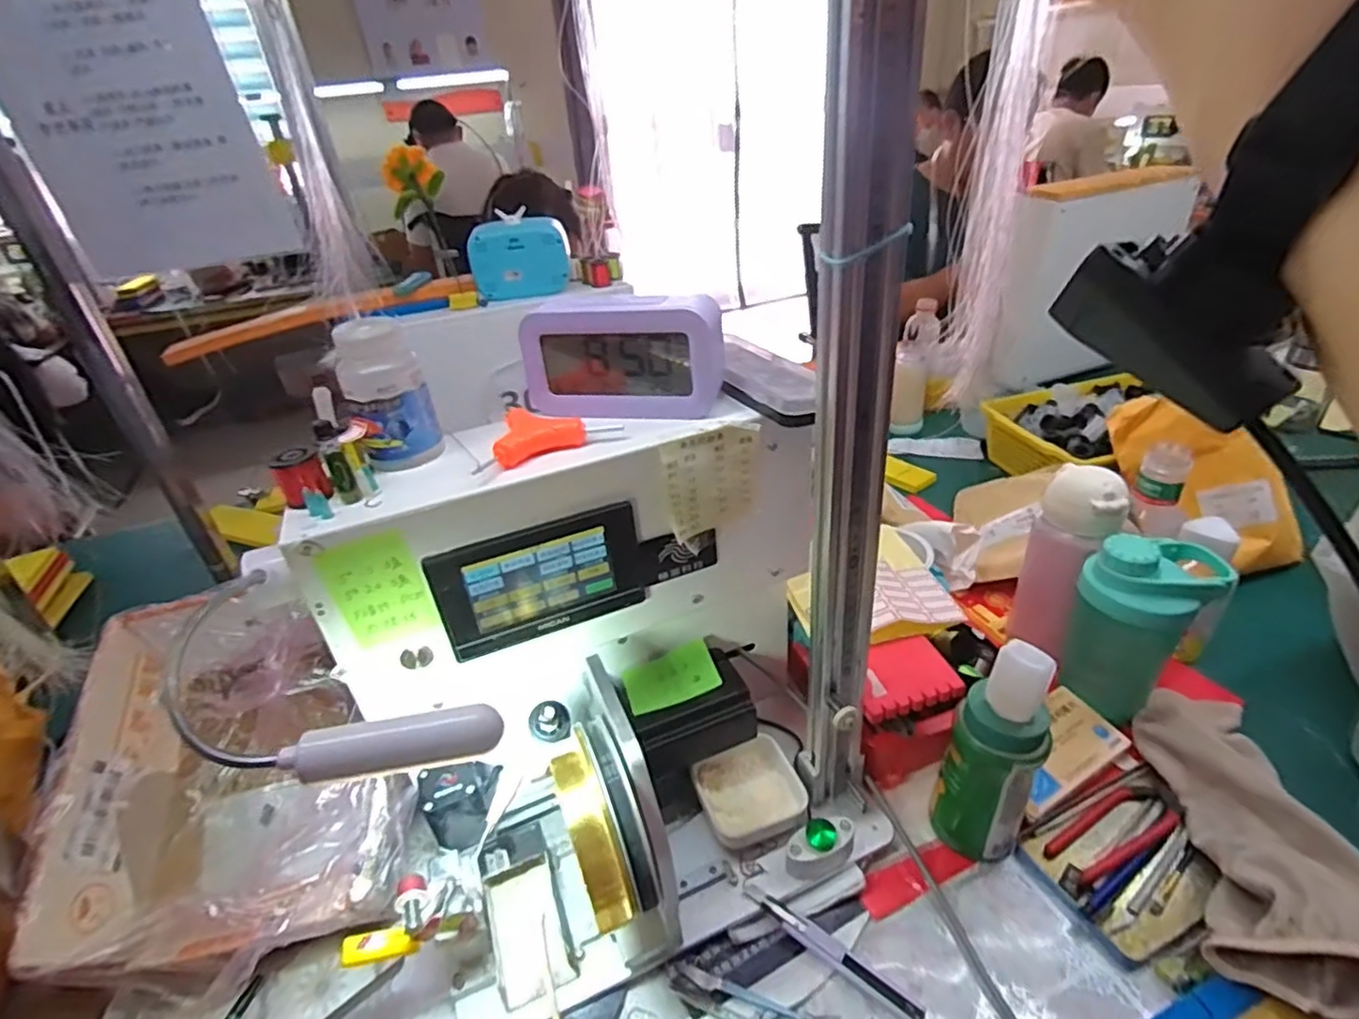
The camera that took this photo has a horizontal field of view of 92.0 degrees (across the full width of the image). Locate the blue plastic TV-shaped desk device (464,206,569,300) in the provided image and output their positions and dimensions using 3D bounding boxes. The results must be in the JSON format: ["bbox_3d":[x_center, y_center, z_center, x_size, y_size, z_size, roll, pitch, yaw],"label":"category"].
[{"bbox_3d":[-0.196,-0.316,0.811,0.116,0.088,0.057,-9,33,-5],"label":"blue plastic TV-shaped desk device"}]

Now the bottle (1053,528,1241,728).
[{"bbox_3d":[0.407,0.097,0.580,0.093,0.156,0.075,-14,34,-13],"label":"bottle"}]

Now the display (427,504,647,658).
[{"bbox_3d":[-0.091,0.048,0.444,0.136,0.082,0.009,-17,34,-17],"label":"display"}]

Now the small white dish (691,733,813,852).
[{"bbox_3d":[0.058,0.234,0.550,0.081,0.021,0.079,-15,34,-13],"label":"small white dish"}]

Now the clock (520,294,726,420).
[{"bbox_3d":[-0.040,-0.106,0.461,0.136,0.086,0.038,2,34,12],"label":"clock"}]

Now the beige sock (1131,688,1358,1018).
[{"bbox_3d":[0.423,0.228,0.489,0.095,0.069,0.265,7,35,19],"label":"beige sock"}]

